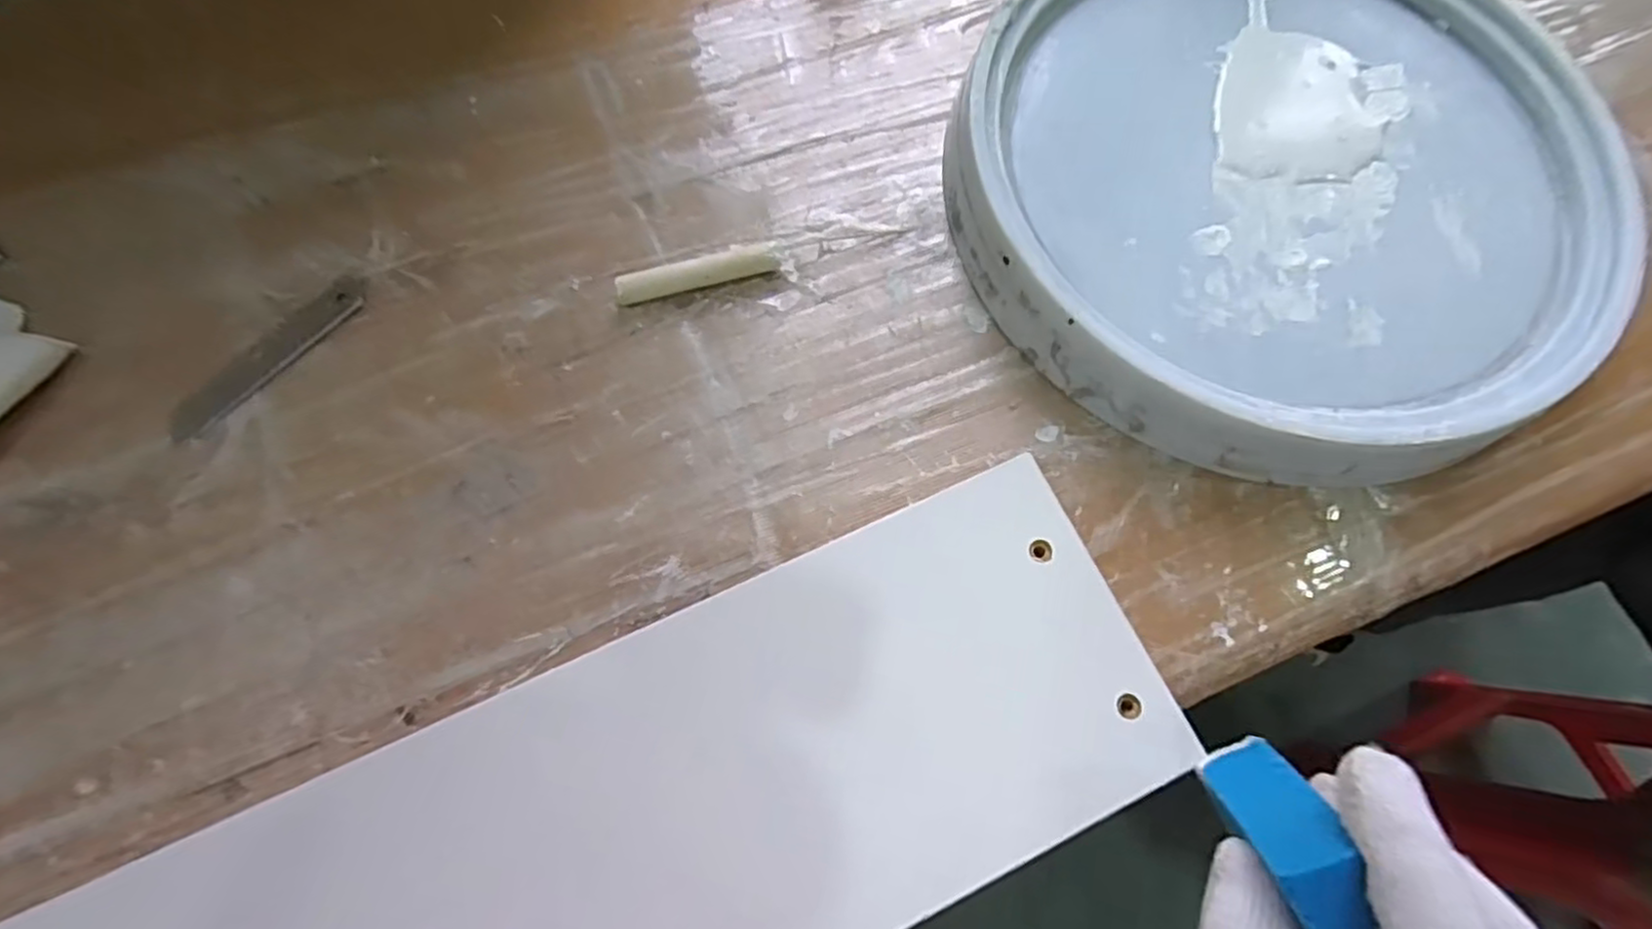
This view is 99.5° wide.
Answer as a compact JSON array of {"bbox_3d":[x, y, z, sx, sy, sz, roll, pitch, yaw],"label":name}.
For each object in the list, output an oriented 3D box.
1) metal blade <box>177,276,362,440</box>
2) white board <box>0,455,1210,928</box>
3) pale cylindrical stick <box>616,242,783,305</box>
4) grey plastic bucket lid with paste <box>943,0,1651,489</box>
[{"bbox_3d":[-0.246,-0.049,0.310,0.020,0.004,0.096,38,75,11],"label":"metal blade"},{"bbox_3d":[-0.132,0.157,0.230,0.525,0.013,0.129,-24,73,-9],"label":"white board"},{"bbox_3d":[-0.057,-0.086,0.319,0.075,0.013,0.011,-16,72,-6],"label":"pale cylindrical stick"},{"bbox_3d":[0.207,-0.137,0.326,0.276,0.036,0.290,0,71,-1],"label":"grey plastic bucket lid with paste"}]

